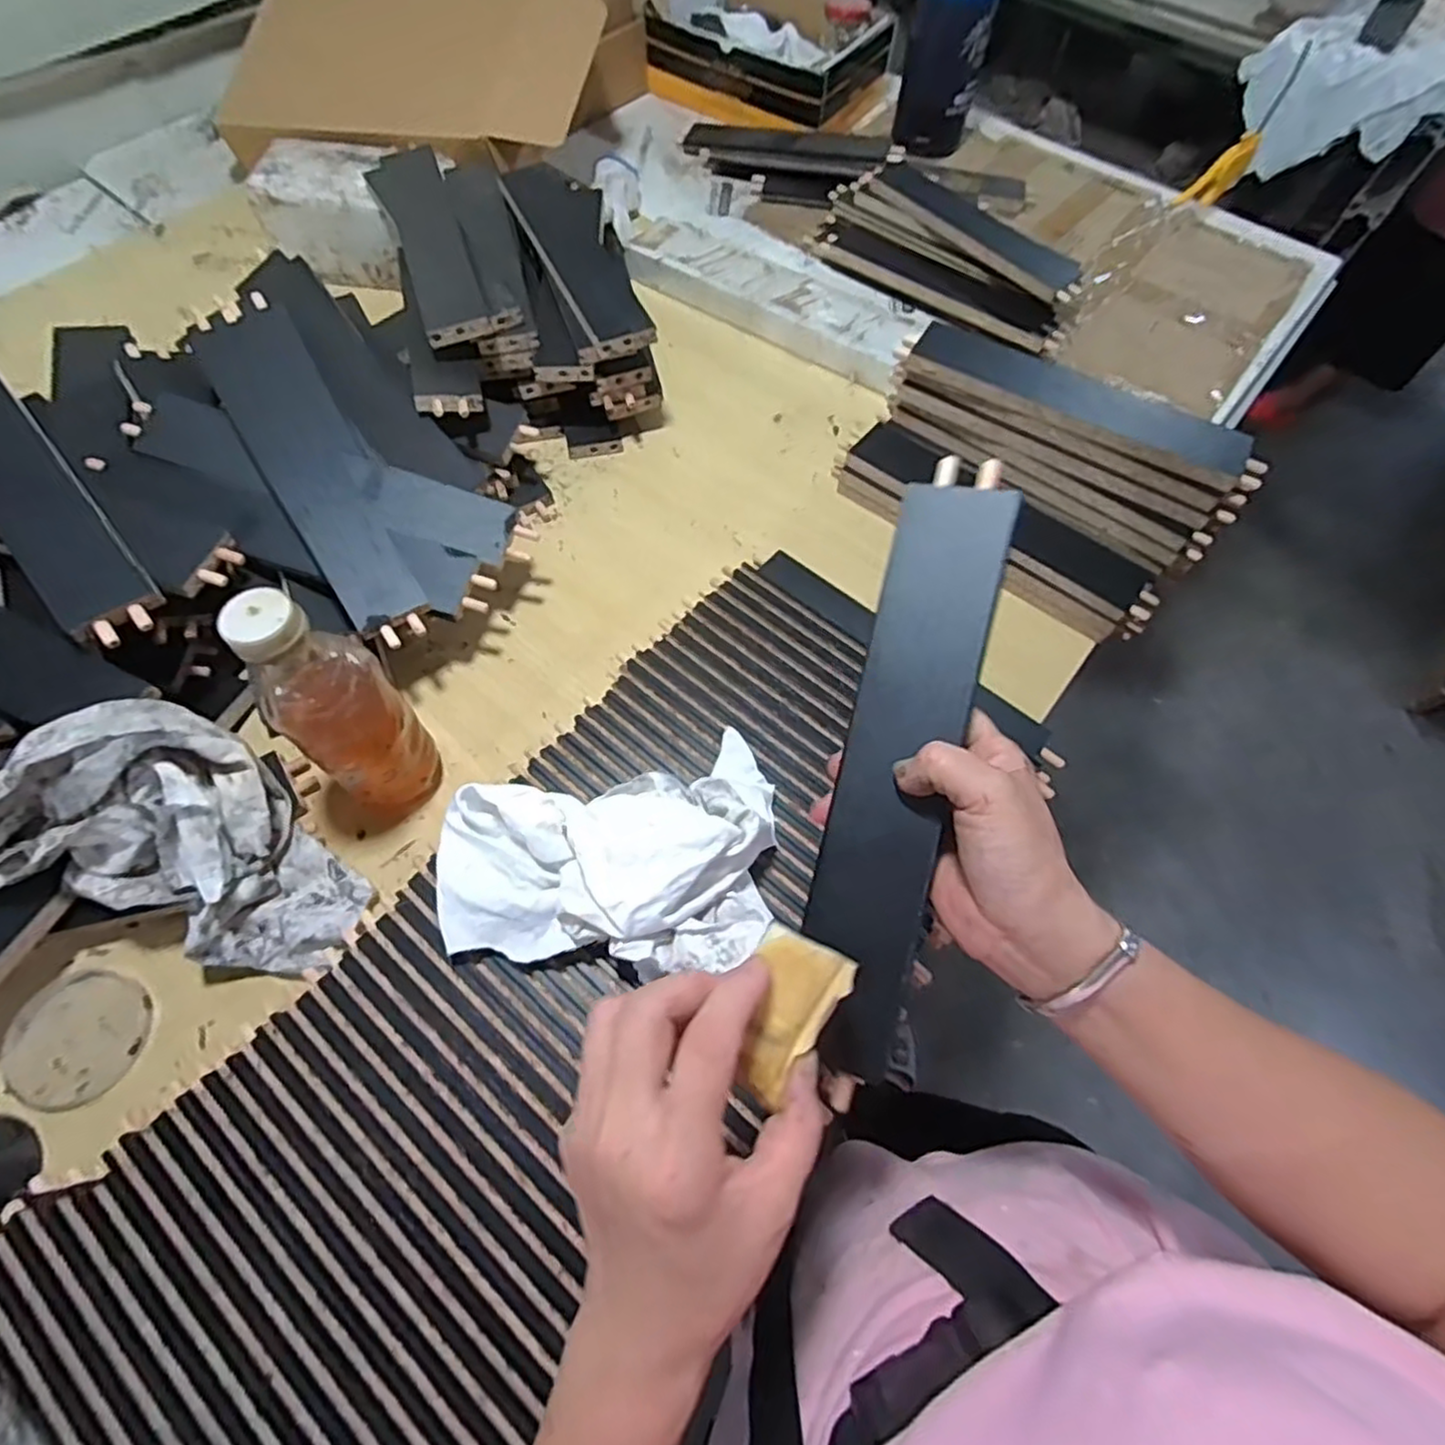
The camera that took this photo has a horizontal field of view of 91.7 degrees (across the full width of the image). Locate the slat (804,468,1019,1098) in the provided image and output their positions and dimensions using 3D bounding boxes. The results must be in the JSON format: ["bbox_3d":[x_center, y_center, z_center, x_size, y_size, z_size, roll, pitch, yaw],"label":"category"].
[{"bbox_3d":[0.087,0.018,0.335,0.053,0.019,0.288,12,88,3],"label":"slat"}]

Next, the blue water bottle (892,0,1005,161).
[{"bbox_3d":[0.307,-0.931,0.908,0.091,0.263,0.082,-3,65,-4],"label":"blue water bottle"}]

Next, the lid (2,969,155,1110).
[{"bbox_3d":[-0.426,0.208,0.463,0.084,0.008,0.080,1,65,-2],"label":"lid"}]

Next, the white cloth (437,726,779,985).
[{"bbox_3d":[-0.066,0.093,0.444,0.218,0.056,0.140,-16,66,-9],"label":"white cloth"}]

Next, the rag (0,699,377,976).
[{"bbox_3d":[-0.465,0.065,0.462,0.433,0.115,0.155,9,65,2],"label":"rag"}]

